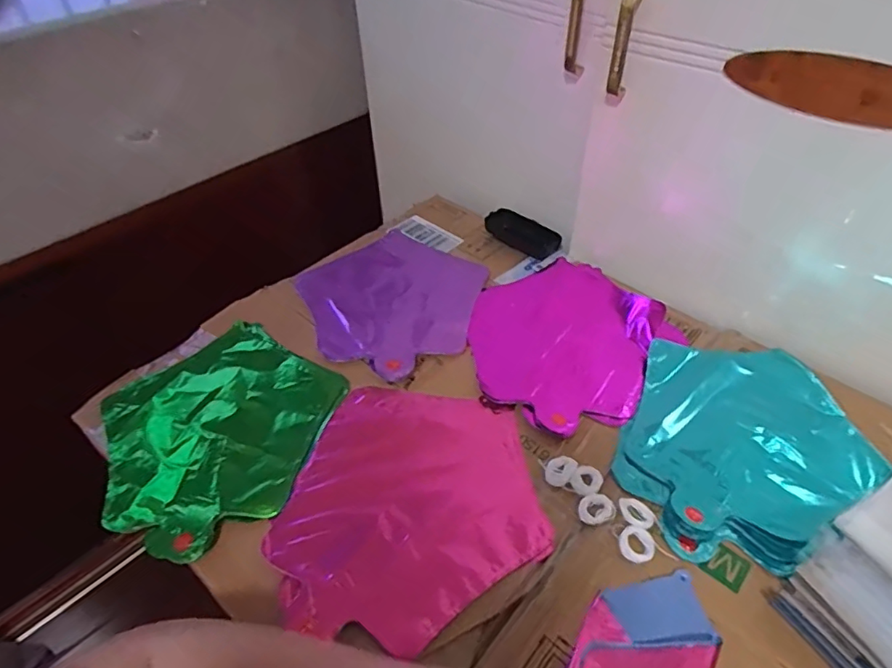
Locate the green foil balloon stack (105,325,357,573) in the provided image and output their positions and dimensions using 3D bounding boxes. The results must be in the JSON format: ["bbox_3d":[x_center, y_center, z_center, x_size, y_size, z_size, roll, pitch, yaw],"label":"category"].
[{"bbox_3d":[-0.230,0.092,0.561,0.222,0.020,0.230,26,52,23],"label":"green foil balloon stack"}]

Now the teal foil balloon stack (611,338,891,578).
[{"bbox_3d":[0.275,0.096,0.541,0.248,0.014,0.217,-26,51,-23],"label":"teal foil balloon stack"}]

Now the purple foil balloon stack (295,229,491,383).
[{"bbox_3d":[-0.062,-0.047,0.696,0.222,0.022,0.232,24,51,21],"label":"purple foil balloon stack"}]

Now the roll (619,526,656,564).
[{"bbox_3d":[0.160,0.176,0.467,0.028,0.006,0.031,6,46,6],"label":"roll"}]

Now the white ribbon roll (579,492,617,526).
[{"bbox_3d":[0.132,0.154,0.492,0.033,0.004,0.028,-25,51,-21],"label":"white ribbon roll"}]

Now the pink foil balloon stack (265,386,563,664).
[{"bbox_3d":[-0.025,0.150,0.501,0.220,0.009,0.240,13,48,13],"label":"pink foil balloon stack"}]

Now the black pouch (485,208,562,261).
[{"bbox_3d":[0.109,-0.141,0.788,0.045,0.027,0.112,-36,56,-29],"label":"black pouch"}]

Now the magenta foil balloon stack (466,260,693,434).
[{"bbox_3d":[0.135,0.002,0.642,0.215,0.018,0.235,32,54,27],"label":"magenta foil balloon stack"}]

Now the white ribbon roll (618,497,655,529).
[{"bbox_3d":[0.166,0.155,0.488,0.025,0.004,0.032,-19,49,-17],"label":"white ribbon roll"}]

